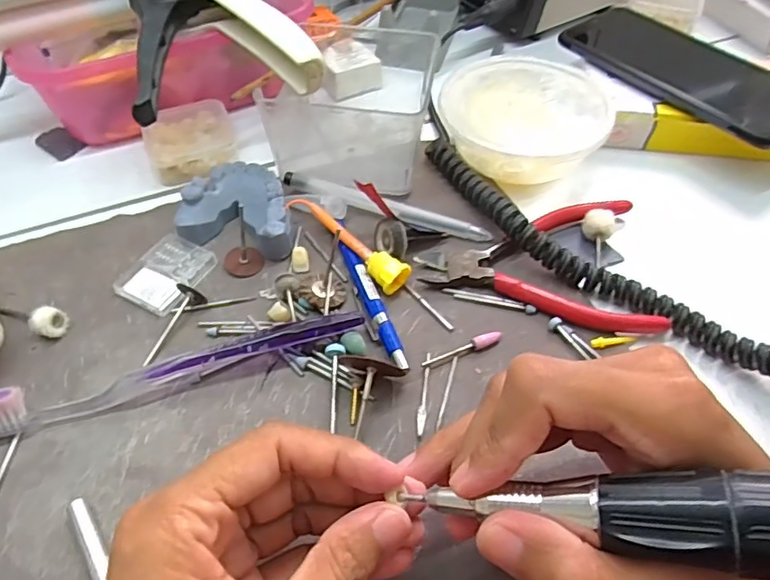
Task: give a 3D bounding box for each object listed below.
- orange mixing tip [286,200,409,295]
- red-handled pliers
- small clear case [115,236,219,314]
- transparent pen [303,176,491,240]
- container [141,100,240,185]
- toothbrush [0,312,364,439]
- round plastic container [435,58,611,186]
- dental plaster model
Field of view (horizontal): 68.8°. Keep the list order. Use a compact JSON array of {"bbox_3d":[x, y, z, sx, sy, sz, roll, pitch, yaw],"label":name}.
[{"bbox_3d":[-0.021,-0.028,0.310,0.018,0.017,0.083,-37,61,-25],"label":"orange mixing tip"},{"bbox_3d":[0.084,-0.020,0.310,0.120,0.011,0.096,1,52,1],"label":"red-handled pliers"},{"bbox_3d":[-0.118,-0.009,0.303,0.037,0.007,0.044,20,55,14],"label":"small clear case"},{"bbox_3d":[0.000,-0.049,0.330,0.125,0.011,0.012,14,54,11],"label":"transparent pen"},{"bbox_3d":[-0.126,-0.097,0.367,0.054,0.018,0.058,-19,55,-14],"label":"container"},{"bbox_3d":[-0.103,0.037,0.258,0.187,0.022,0.013,-15,54,-11],"label":"toothbrush"},{"bbox_3d":[0.085,-0.108,0.362,0.099,0.037,0.099,0,52,0],"label":"round plastic container"},{"bbox_3d":[-0.086,-0.044,0.319,0.058,0.021,0.062,-13,53,-10],"label":"dental plaster model"}]

